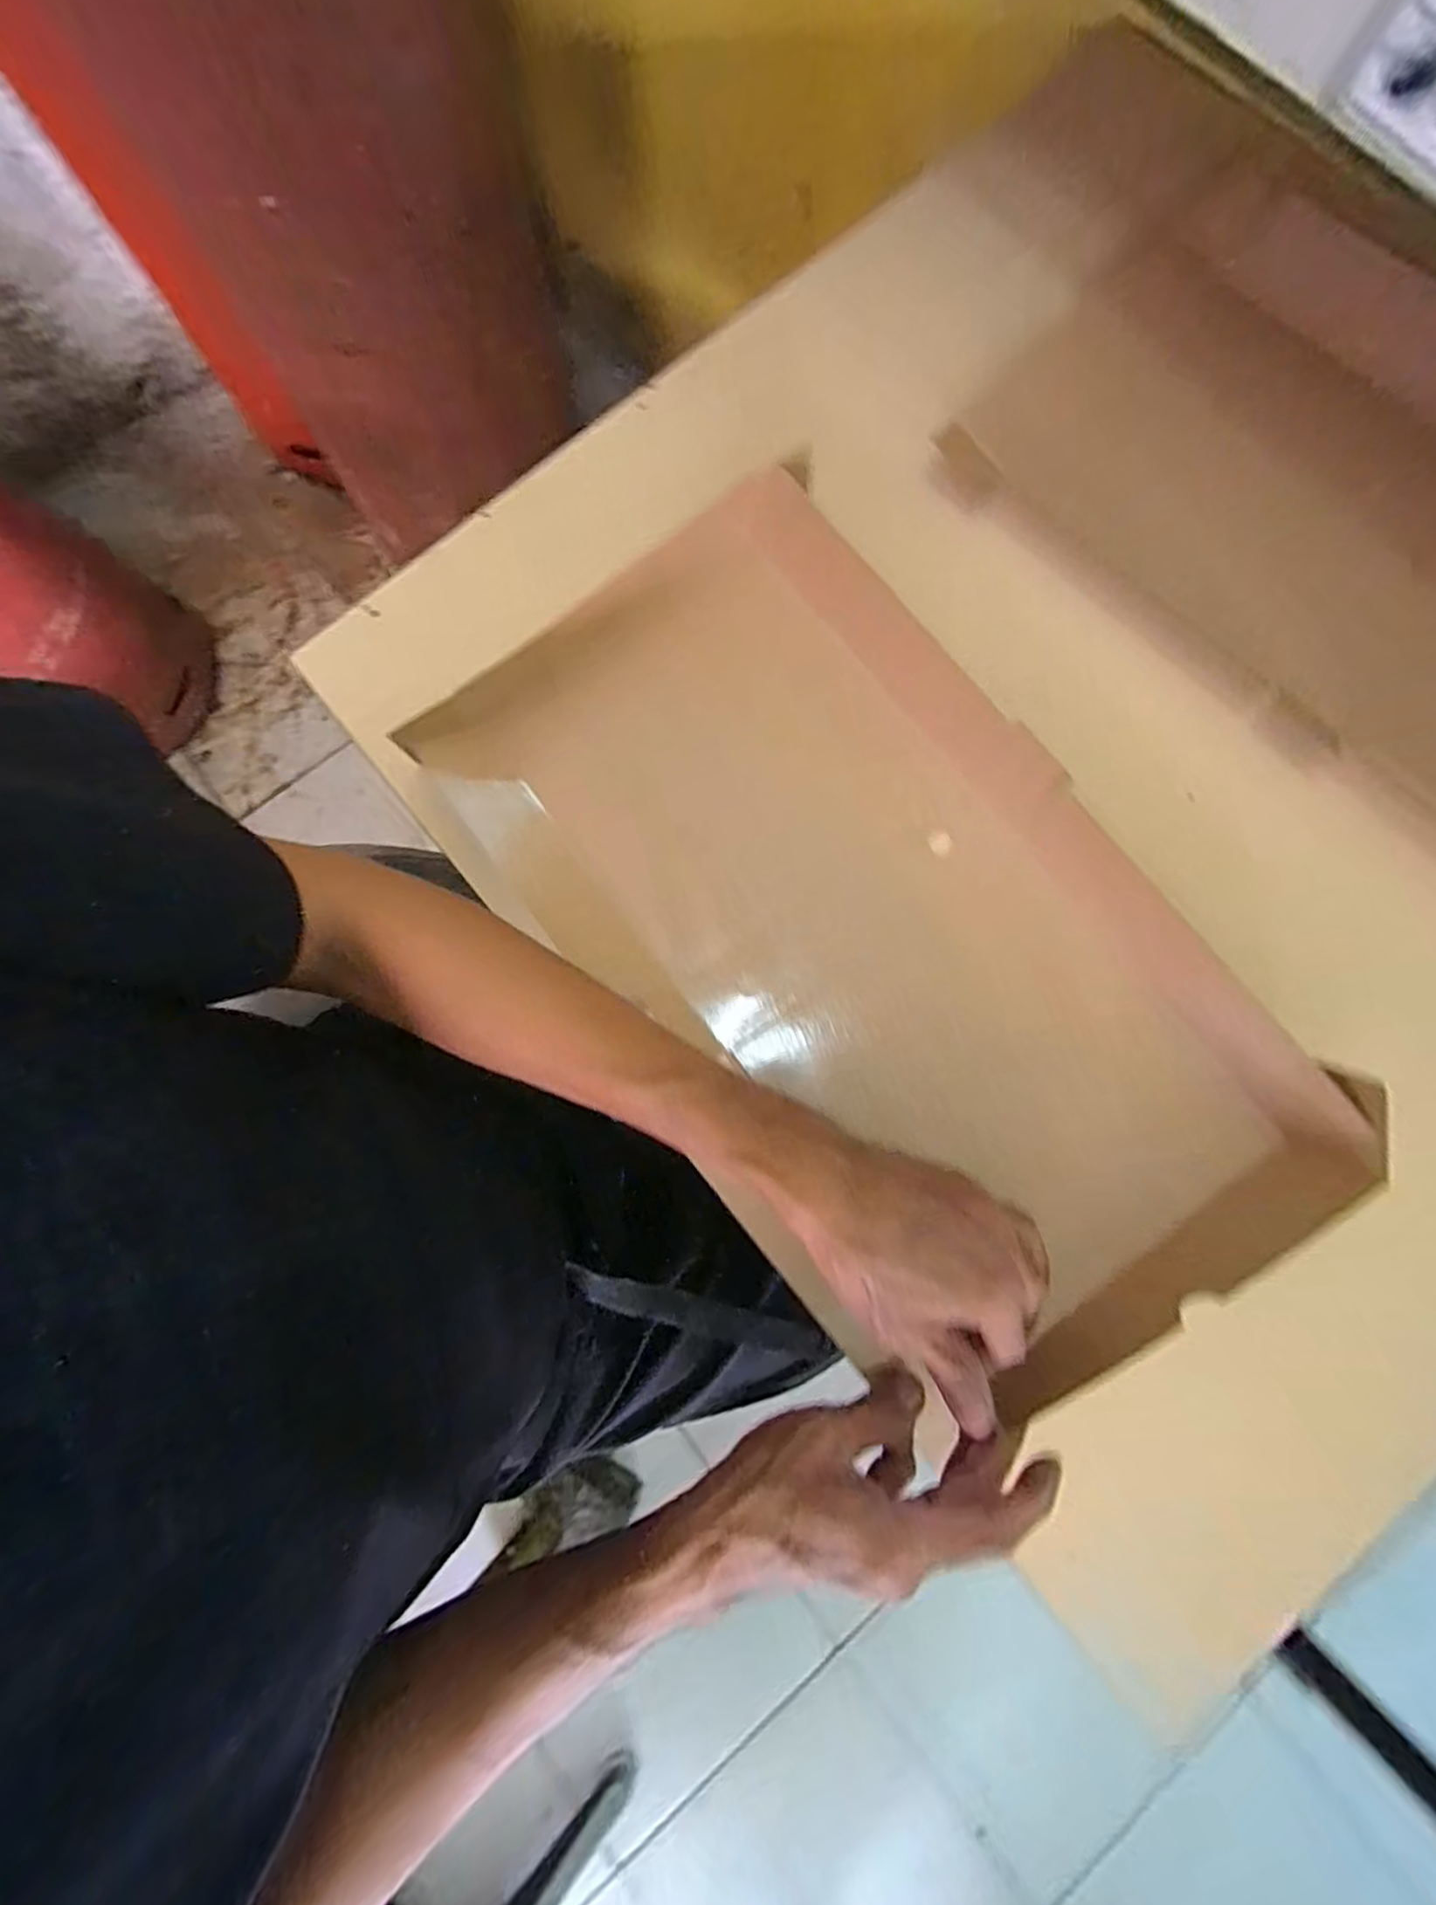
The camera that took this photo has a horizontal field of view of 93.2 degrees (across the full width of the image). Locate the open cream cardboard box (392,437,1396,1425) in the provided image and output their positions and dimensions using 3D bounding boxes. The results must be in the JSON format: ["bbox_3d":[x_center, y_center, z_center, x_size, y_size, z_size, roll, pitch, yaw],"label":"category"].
[{"bbox_3d":[0.070,-0.016,0.410,0.296,0.109,0.521,-37,82,-6],"label":"open cream cardboard box"}]

